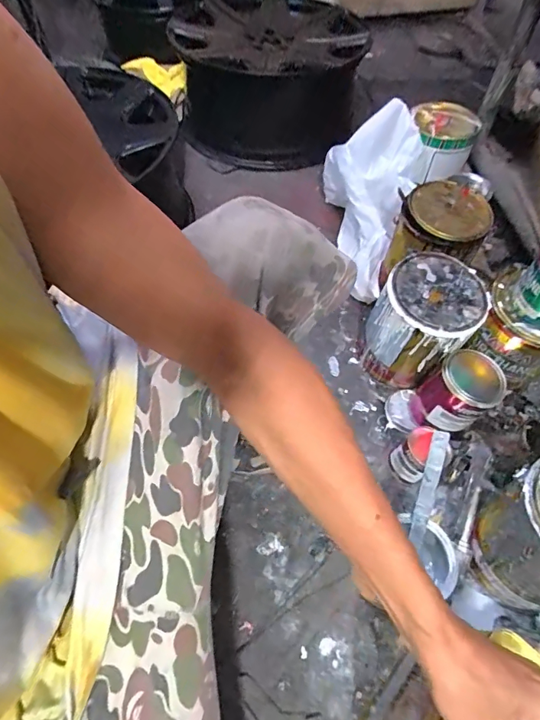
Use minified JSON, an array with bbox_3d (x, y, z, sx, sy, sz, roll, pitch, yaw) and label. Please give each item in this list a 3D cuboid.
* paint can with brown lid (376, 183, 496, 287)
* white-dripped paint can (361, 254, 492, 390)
[{"bbox_3d":[0.337,-0.230,0.879,0.170,0.179,0.161,-31,63,-19],"label":"paint can with brown lid"},{"bbox_3d":[0.274,-0.058,0.790,0.155,0.214,0.158,1,58,-1],"label":"white-dripped paint can"}]

